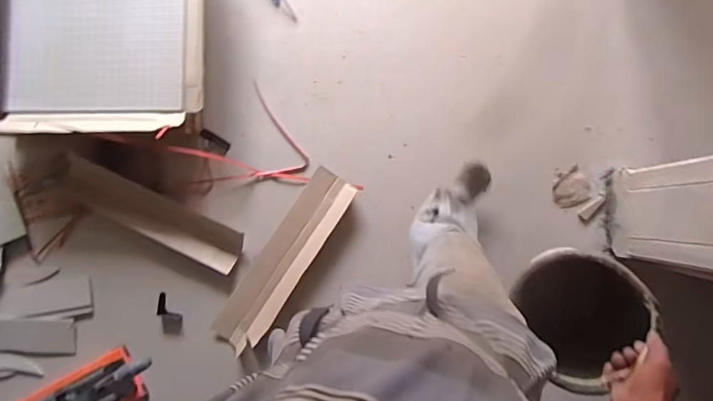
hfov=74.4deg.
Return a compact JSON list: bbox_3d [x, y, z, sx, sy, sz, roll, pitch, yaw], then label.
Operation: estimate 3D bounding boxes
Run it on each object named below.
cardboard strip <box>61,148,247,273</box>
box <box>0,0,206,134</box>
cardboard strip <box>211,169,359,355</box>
[{"bbox_3d":[-0.615,0.048,1.410,0.568,0.051,0.158,26,106,-5],"label":"cardboard strip"},{"bbox_3d":[-0.734,-0.521,1.341,0.650,0.155,0.652,-1,89,5],"label":"box"},{"bbox_3d":[-0.210,0.170,1.398,0.155,0.055,0.573,33,93,5],"label":"cardboard strip"}]

